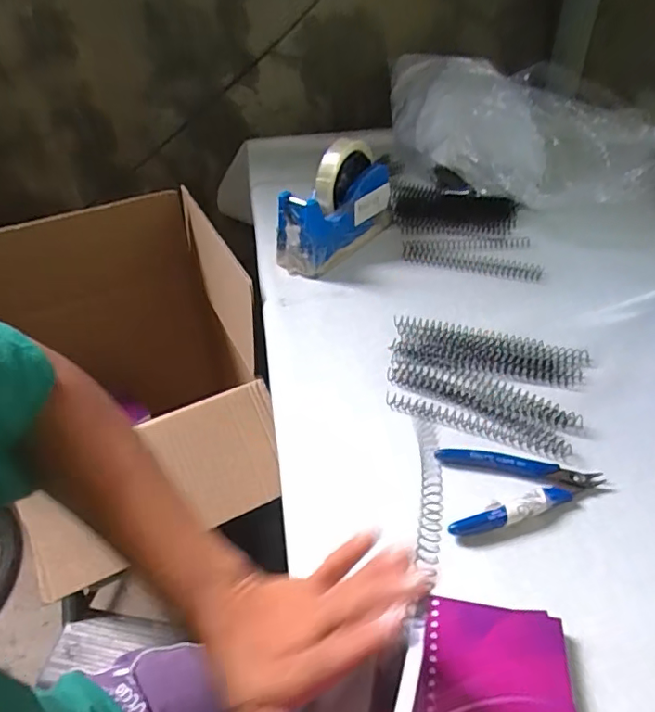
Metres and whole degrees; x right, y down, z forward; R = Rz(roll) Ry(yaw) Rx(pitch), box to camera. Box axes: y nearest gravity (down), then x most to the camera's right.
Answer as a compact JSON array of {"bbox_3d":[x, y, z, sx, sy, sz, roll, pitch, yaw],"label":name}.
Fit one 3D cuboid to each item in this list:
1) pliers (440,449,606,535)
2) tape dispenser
[{"bbox_3d":[0.143,0.097,0.388,0.115,0.015,0.066,-2,41,2],"label":"pliers"},{"bbox_3d":[0.009,-0.175,0.616,0.059,0.111,0.158,24,48,28],"label":"tape dispenser"}]

